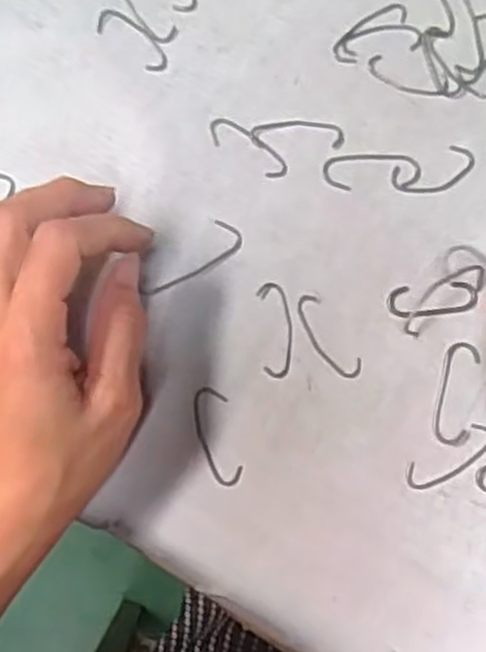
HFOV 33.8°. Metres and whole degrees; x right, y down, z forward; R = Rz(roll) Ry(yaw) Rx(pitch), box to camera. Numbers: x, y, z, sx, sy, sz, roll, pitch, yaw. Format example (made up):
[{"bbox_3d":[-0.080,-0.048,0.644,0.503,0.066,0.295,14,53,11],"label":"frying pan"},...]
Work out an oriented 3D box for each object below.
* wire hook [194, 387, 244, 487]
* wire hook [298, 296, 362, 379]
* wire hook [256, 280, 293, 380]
[{"bbox_3d":[-0.011,0.045,0.328,0.015,0.004,0.042,-12,80,-4],"label":"wire hook"},{"bbox_3d":[0.036,0.005,0.339,0.013,0.004,0.040,-32,82,-7],"label":"wire hook"},{"bbox_3d":[0.015,0.001,0.338,0.013,0.004,0.041,-5,80,-2],"label":"wire hook"}]

